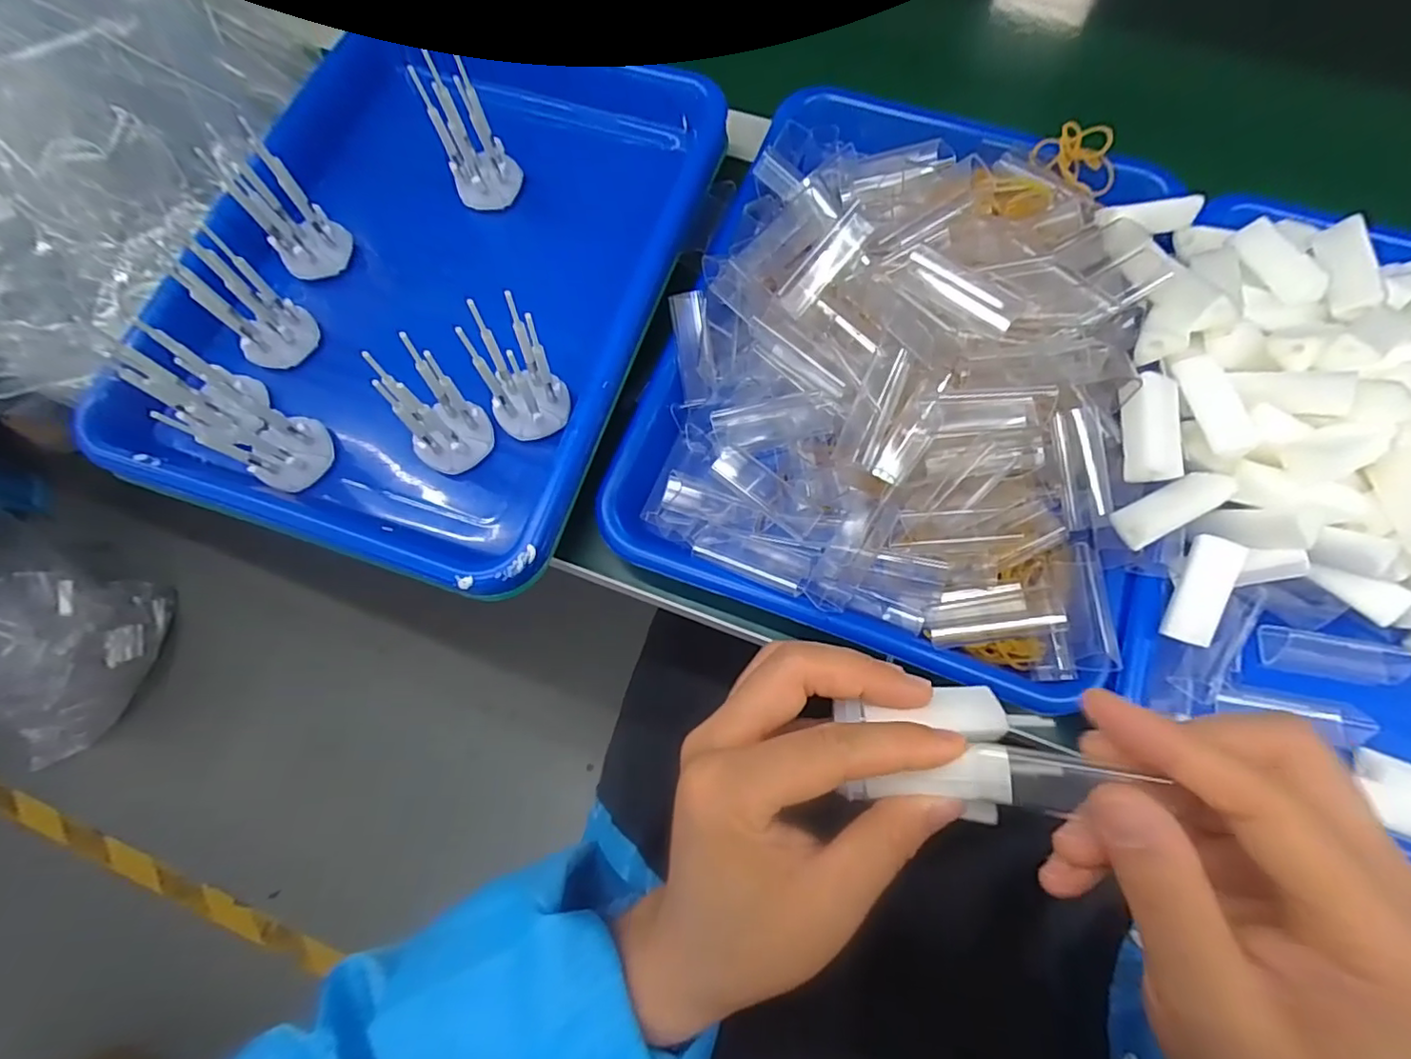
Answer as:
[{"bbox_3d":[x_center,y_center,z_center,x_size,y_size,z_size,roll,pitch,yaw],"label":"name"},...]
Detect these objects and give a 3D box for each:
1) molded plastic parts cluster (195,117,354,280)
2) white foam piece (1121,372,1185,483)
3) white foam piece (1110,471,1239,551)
[{"bbox_3d":[-0.229,-0.175,0.321,0.038,0.064,0.046,-42,75,-12],"label":"molded plastic parts cluster"},{"bbox_3d":[0.194,-0.043,0.259,0.017,0.017,0.045,7,71,4],"label":"white foam piece"},{"bbox_3d":[0.201,-0.010,0.256,0.048,0.010,0.018,-27,72,-7],"label":"white foam piece"}]

